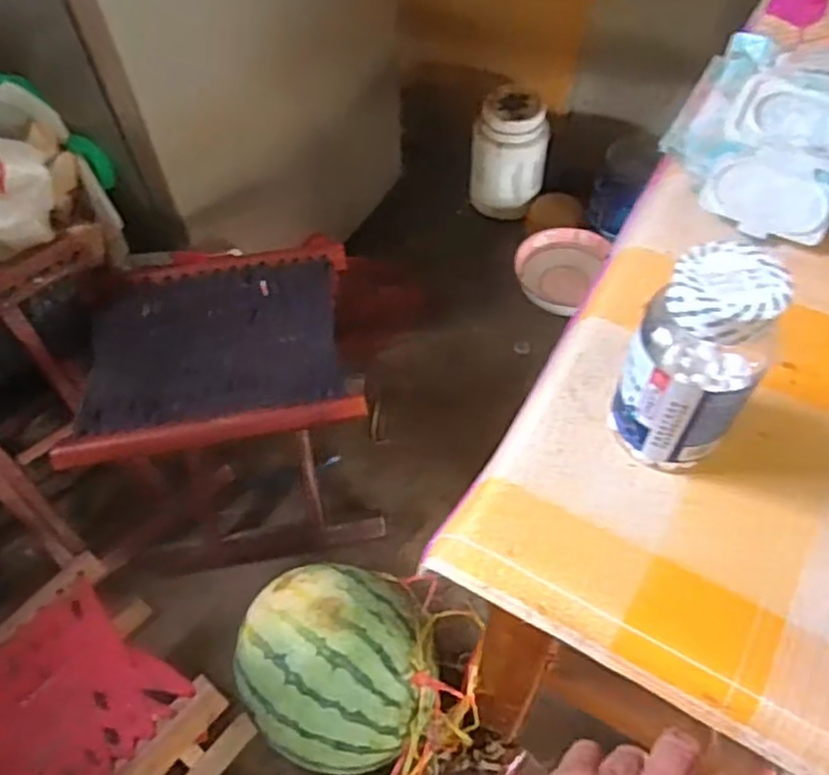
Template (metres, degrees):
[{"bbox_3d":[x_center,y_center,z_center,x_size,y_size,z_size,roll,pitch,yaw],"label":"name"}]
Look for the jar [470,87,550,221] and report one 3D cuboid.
[{"bbox_3d":[0.158,-0.392,1.209,0.122,0.190,0.126,4,56,4],"label":"jar"}]

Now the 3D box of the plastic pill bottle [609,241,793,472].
[{"bbox_3d":[0.142,-0.011,0.370,0.061,0.121,0.056,22,59,16],"label":"plastic pill bottle"}]

